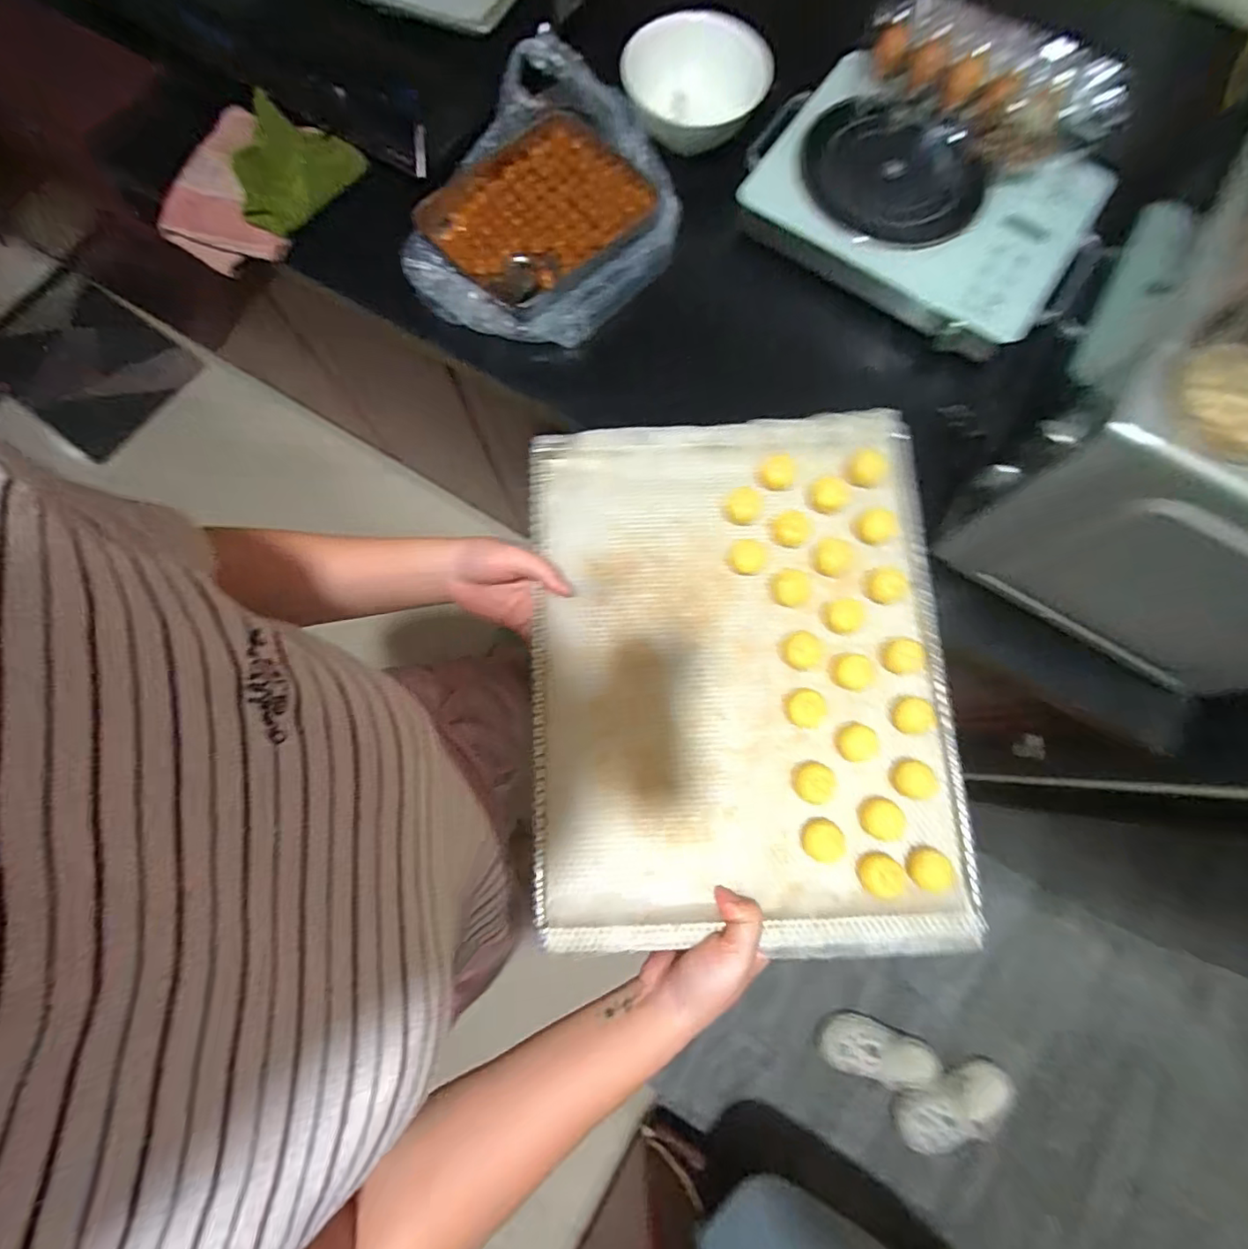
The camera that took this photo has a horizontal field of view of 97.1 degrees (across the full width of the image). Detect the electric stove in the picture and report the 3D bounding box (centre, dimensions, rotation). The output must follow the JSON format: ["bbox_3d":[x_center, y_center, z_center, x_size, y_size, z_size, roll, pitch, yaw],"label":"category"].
[{"bbox_3d":[0.348,-0.498,0.656,0.394,0.060,0.252,34,81,8],"label":"electric stove"}]

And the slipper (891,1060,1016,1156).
[{"bbox_3d":[0.703,1.014,1.173,0.263,0.076,0.132,-23,79,-4],"label":"slipper"}]

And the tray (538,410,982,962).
[{"bbox_3d":[0.088,0.028,0.425,0.309,0.024,0.394,-2,78,1],"label":"tray"}]

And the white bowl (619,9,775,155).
[{"bbox_3d":[0.093,-0.698,0.712,0.176,0.074,0.186,0,78,1],"label":"white bowl"}]

